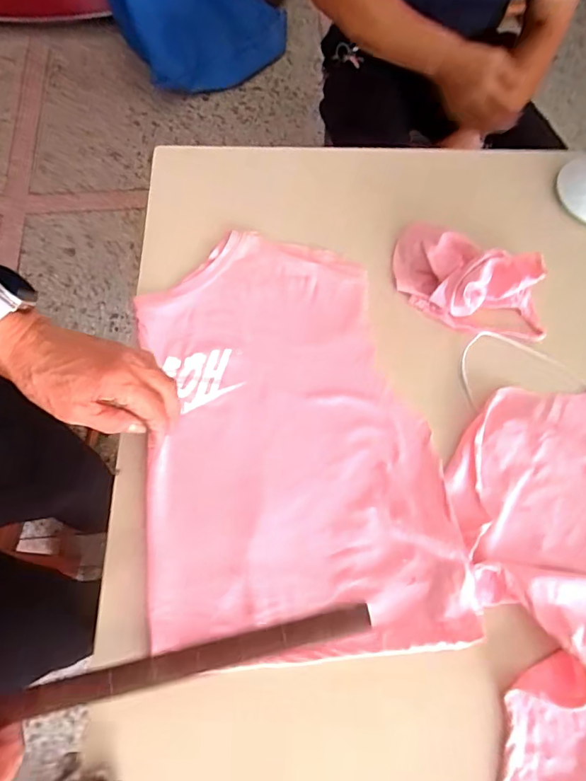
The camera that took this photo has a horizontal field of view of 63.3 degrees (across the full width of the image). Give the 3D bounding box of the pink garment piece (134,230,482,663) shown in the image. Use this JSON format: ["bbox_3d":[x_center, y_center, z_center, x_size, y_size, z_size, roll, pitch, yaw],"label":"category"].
[{"bbox_3d":[-0.008,0.033,0.457,0.261,0.020,0.400,-8,71,-2],"label":"pink garment piece"}]

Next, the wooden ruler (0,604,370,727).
[{"bbox_3d":[-0.085,0.204,0.355,0.287,0.008,0.021,-14,71,-1],"label":"wooden ruler"}]

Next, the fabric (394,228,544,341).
[{"bbox_3d":[0.188,-0.119,0.496,0.169,0.042,0.100,17,72,6],"label":"fabric"}]

